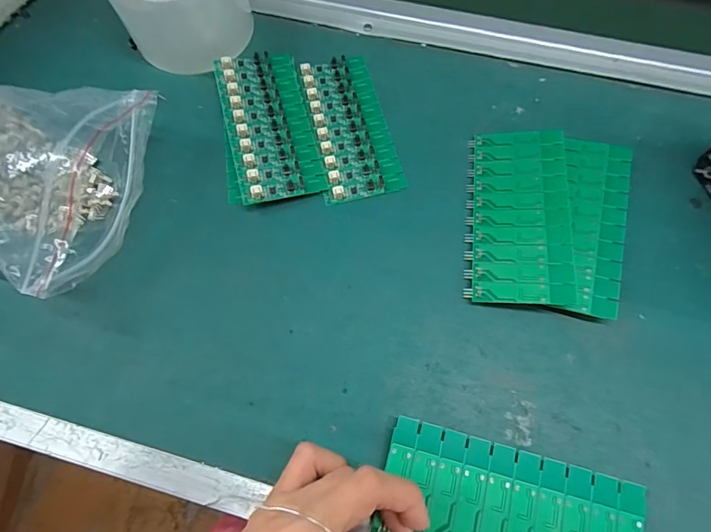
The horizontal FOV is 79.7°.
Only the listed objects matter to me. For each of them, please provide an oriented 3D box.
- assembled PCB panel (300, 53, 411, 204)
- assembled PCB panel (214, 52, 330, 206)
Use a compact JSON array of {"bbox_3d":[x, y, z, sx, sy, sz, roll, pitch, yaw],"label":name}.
[{"bbox_3d":[-0.005,-0.115,0.345,0.058,0.008,0.136,-12,68,-4],"label":"assembled PCB panel"},{"bbox_3d":[-0.068,-0.113,0.337,0.062,0.018,0.137,-15,68,-5],"label":"assembled PCB panel"}]

